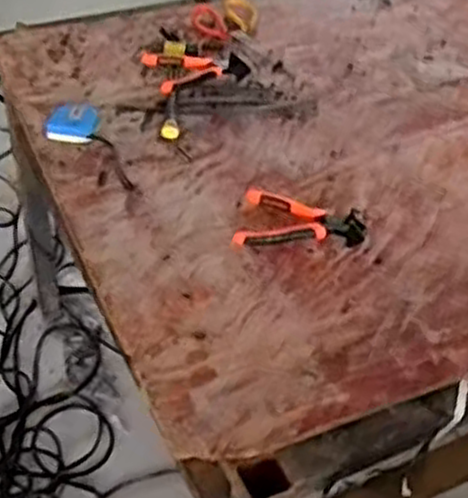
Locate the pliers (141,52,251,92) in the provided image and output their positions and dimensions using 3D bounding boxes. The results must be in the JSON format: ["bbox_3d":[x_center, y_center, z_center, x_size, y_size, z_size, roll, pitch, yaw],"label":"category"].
[{"bbox_3d":[-0.067,-0.301,1.309,0.166,0.035,0.116,-20,49,-23],"label":"pliers"}]

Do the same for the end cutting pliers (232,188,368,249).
[{"bbox_3d":[0.086,-0.049,1.054,0.168,0.034,0.105,1,44,-3],"label":"end cutting pliers"}]

